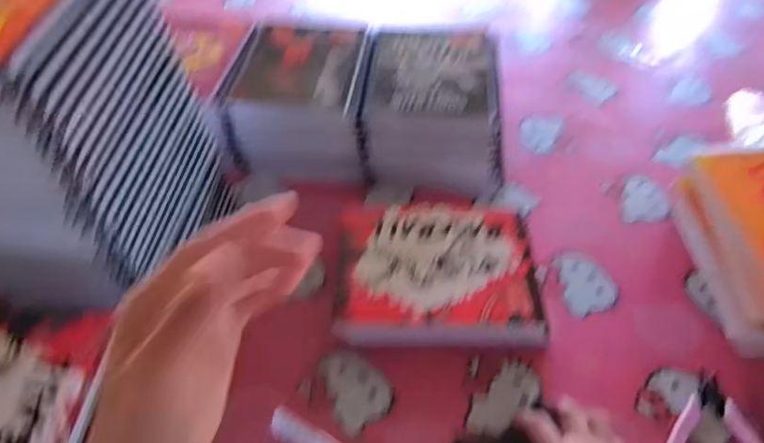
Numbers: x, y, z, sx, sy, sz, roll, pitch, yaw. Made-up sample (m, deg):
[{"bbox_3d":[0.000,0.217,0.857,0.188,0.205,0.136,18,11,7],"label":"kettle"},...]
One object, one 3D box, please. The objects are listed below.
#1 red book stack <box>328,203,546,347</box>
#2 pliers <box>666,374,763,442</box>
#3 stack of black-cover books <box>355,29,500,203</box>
[{"bbox_3d":[0.063,0.058,0.578,0.213,0.057,0.172,1,48,1],"label":"red book stack"},{"bbox_3d":[0.299,0.188,0.484,0.097,0.012,0.105,13,49,11],"label":"pliers"},{"bbox_3d":[0.068,-0.146,0.722,0.181,0.127,0.210,3,48,2],"label":"stack of black-cover books"}]

